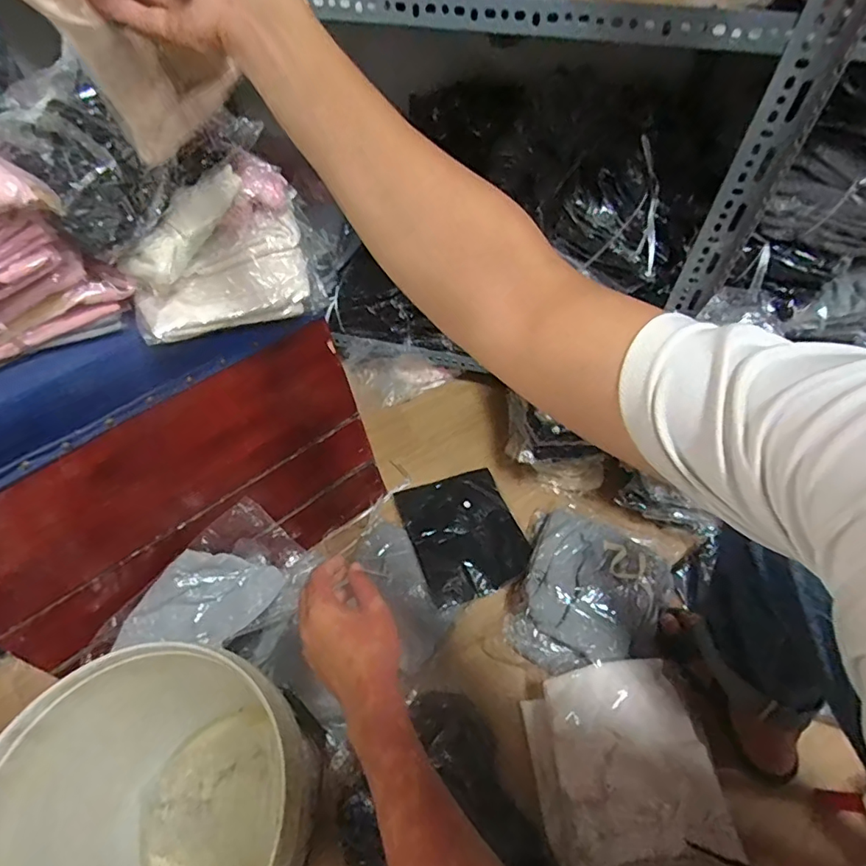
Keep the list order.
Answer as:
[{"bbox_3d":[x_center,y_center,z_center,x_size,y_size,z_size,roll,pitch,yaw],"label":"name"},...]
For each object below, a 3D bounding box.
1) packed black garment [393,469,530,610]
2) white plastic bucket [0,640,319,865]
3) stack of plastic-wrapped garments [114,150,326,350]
[{"bbox_3d":[0.059,0.186,0.979,0.202,0.022,0.255,-17,56,-11],"label":"packed black garment"},{"bbox_3d":[-0.283,0.457,0.587,0.298,0.357,0.310,0,54,0],"label":"white plastic bucket"},{"bbox_3d":[-0.245,-0.224,0.601,0.227,0.190,0.054,-23,23,-35],"label":"stack of plastic-wrapped garments"}]

